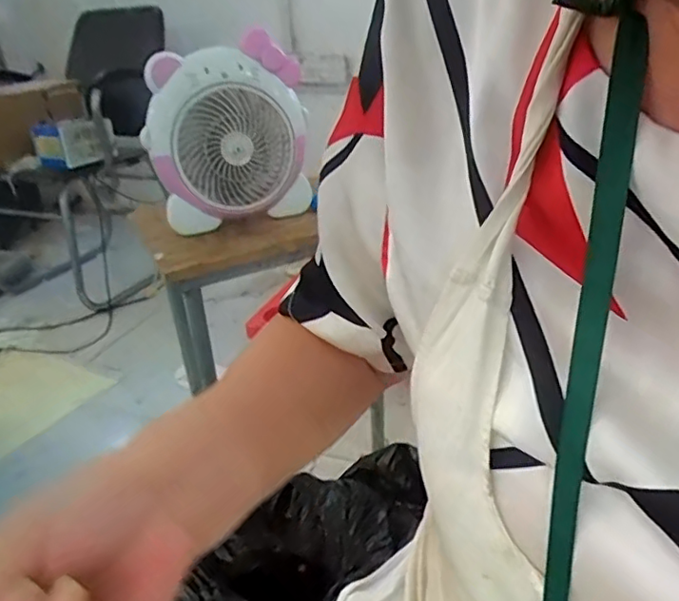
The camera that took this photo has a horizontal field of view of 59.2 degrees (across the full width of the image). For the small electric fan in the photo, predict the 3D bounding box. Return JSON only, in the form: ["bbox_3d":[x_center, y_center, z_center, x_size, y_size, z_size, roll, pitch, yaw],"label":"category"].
[{"bbox_3d":[-0.173,-0.252,0.941,0.236,0.266,0.097,-7,27,-6],"label":"small electric fan"}]

